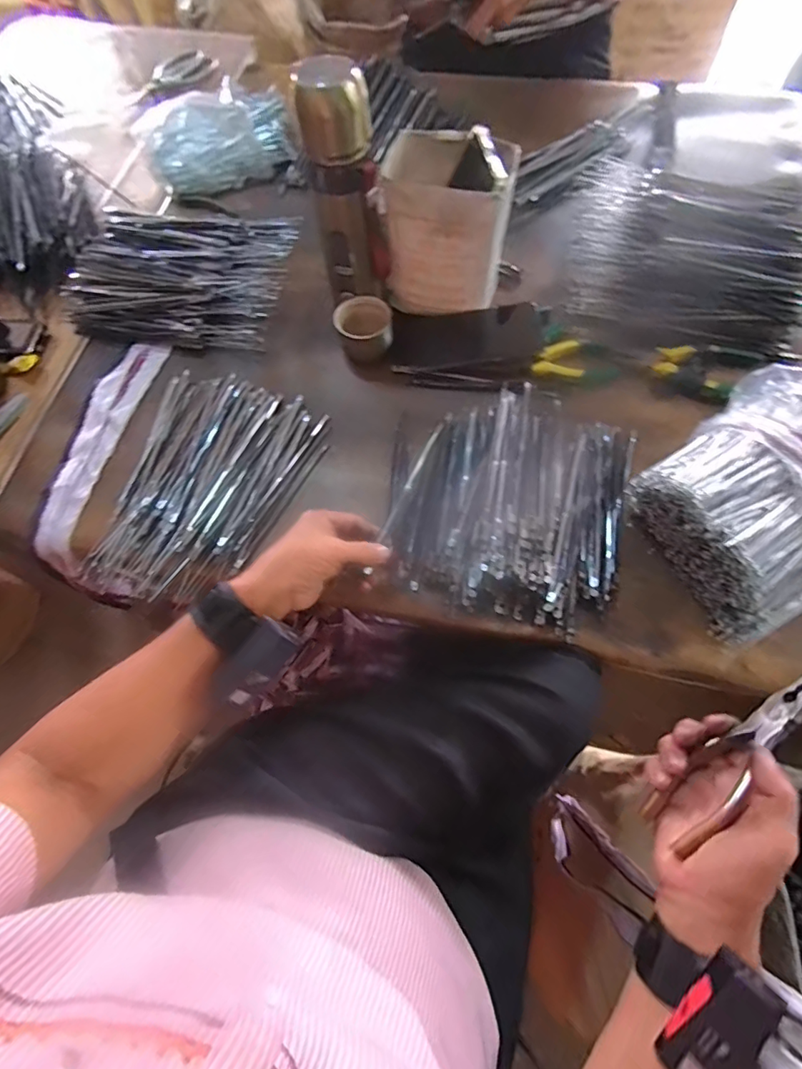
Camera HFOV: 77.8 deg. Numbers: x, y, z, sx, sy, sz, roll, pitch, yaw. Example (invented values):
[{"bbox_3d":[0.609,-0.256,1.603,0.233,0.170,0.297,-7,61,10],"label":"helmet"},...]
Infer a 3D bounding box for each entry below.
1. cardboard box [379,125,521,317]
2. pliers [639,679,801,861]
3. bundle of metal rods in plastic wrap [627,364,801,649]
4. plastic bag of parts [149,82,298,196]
[{"bbox_3d":[0.050,-0.327,0.543,0.122,0.155,0.090,13,70,7],"label":"cardboard box"},{"bbox_3d":[0.236,0.156,0.352,0.025,0.044,0.150,43,91,17],"label":"pliers"},{"bbox_3d":[0.343,-0.032,0.450,0.210,0.084,0.228,-26,70,-8],"label":"bundle of metal rods in plastic wrap"},{"bbox_3d":[-0.259,-0.565,0.704,0.200,0.052,0.139,-19,69,-5],"label":"plastic bag of parts"}]

